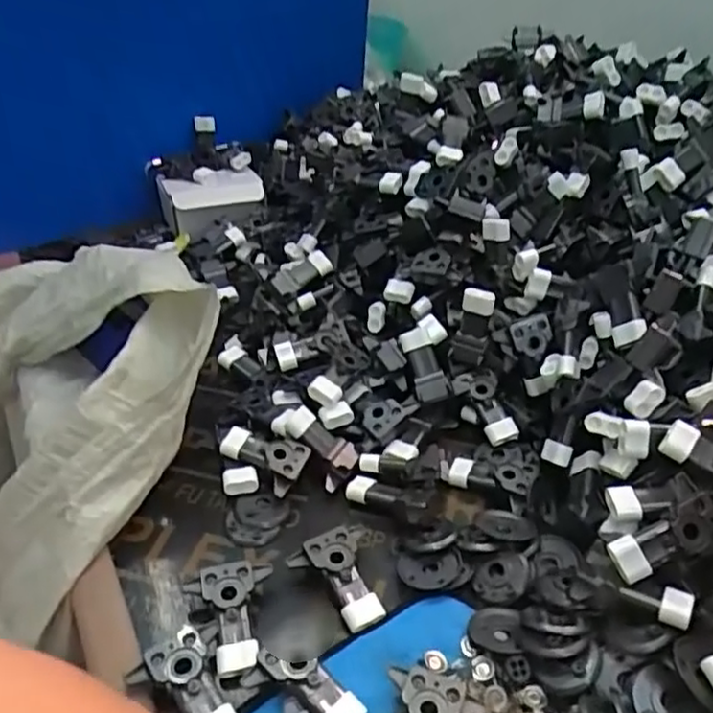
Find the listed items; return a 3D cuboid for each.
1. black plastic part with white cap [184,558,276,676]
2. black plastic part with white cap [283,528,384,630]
[{"bbox_3d":[-0.077,0.165,0.417,0.052,0.025,0.066,-8,39,-11],"label":"black plastic part with white cap"},{"bbox_3d":[-0.013,0.146,0.440,0.052,0.021,0.064,-11,40,-14],"label":"black plastic part with white cap"}]

